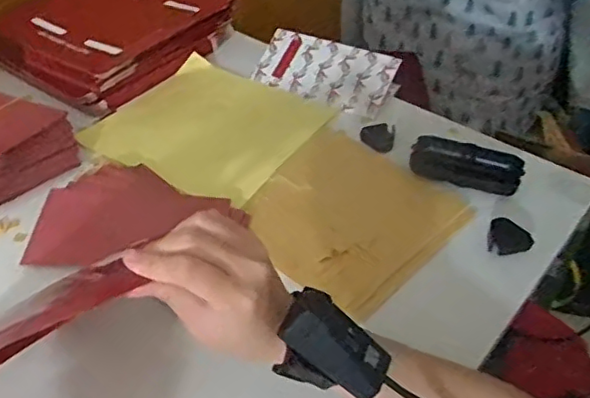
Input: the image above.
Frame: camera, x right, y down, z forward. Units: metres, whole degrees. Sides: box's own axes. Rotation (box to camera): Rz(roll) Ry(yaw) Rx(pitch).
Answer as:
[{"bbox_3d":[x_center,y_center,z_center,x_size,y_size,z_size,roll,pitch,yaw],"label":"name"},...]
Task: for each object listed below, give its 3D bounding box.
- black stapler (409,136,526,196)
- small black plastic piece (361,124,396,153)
[{"bbox_3d":[0.179,-0.035,0.637,0.109,0.024,0.059,16,44,18],"label":"black stapler"},{"bbox_3d":[0.094,-0.073,0.698,0.037,0.005,0.044,15,52,-1],"label":"small black plastic piece"}]

